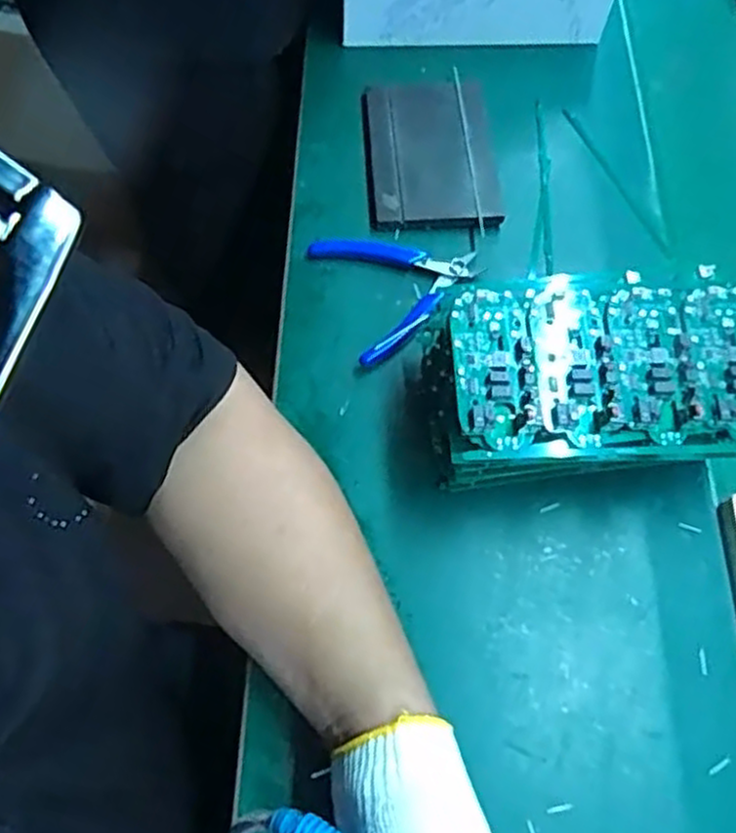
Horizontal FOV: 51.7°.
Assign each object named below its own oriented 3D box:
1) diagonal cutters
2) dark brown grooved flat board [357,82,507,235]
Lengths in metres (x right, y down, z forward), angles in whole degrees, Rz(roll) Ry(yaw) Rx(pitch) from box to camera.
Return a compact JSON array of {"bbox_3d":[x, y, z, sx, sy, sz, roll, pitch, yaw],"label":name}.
[{"bbox_3d":[0.030,-0.098,0.559,0.114,0.021,0.108,-18,67,-12],"label":"diagonal cutters"},{"bbox_3d":[0.051,-0.211,0.605,0.104,0.020,0.142,-2,64,-5],"label":"dark brown grooved flat board"}]

